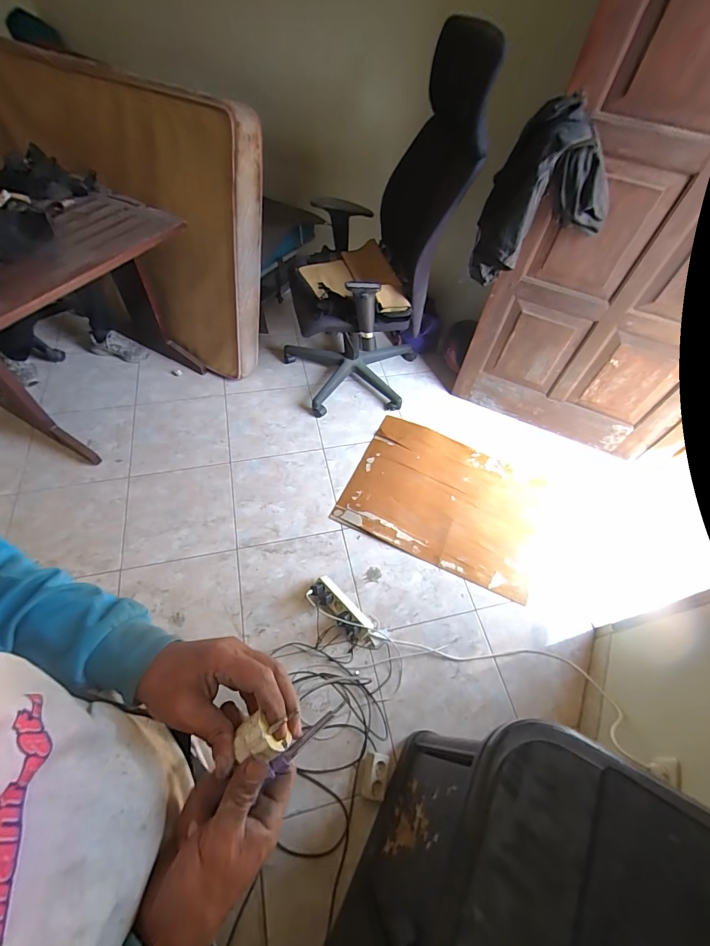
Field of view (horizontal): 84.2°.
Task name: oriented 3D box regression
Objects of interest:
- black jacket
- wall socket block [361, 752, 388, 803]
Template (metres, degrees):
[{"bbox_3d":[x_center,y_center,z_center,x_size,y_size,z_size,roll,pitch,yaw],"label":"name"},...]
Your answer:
[{"bbox_3d":[0.572,-0.809,1.233,0.320,0.475,0.227,-14,60,-13],"label":"black jacket"},{"bbox_3d":[0.053,0.853,1.106,0.076,0.039,0.107,11,58,2],"label":"wall socket block"}]

